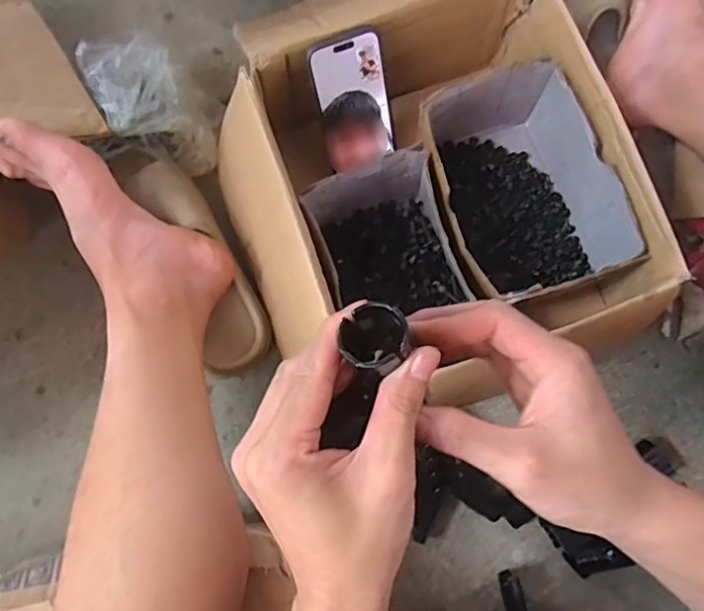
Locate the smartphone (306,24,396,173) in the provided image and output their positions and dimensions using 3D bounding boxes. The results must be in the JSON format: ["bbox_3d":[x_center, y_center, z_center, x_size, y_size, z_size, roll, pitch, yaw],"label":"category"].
[{"bbox_3d":[0.002,-0.195,0.551,0.072,0.133,0.009,-21,51,-7],"label":"smartphone"}]

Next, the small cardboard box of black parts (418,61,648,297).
[{"bbox_3d":[0.158,-0.108,0.546,0.149,0.086,0.208,-20,79,-5],"label":"small cardboard box of black parts"}]

